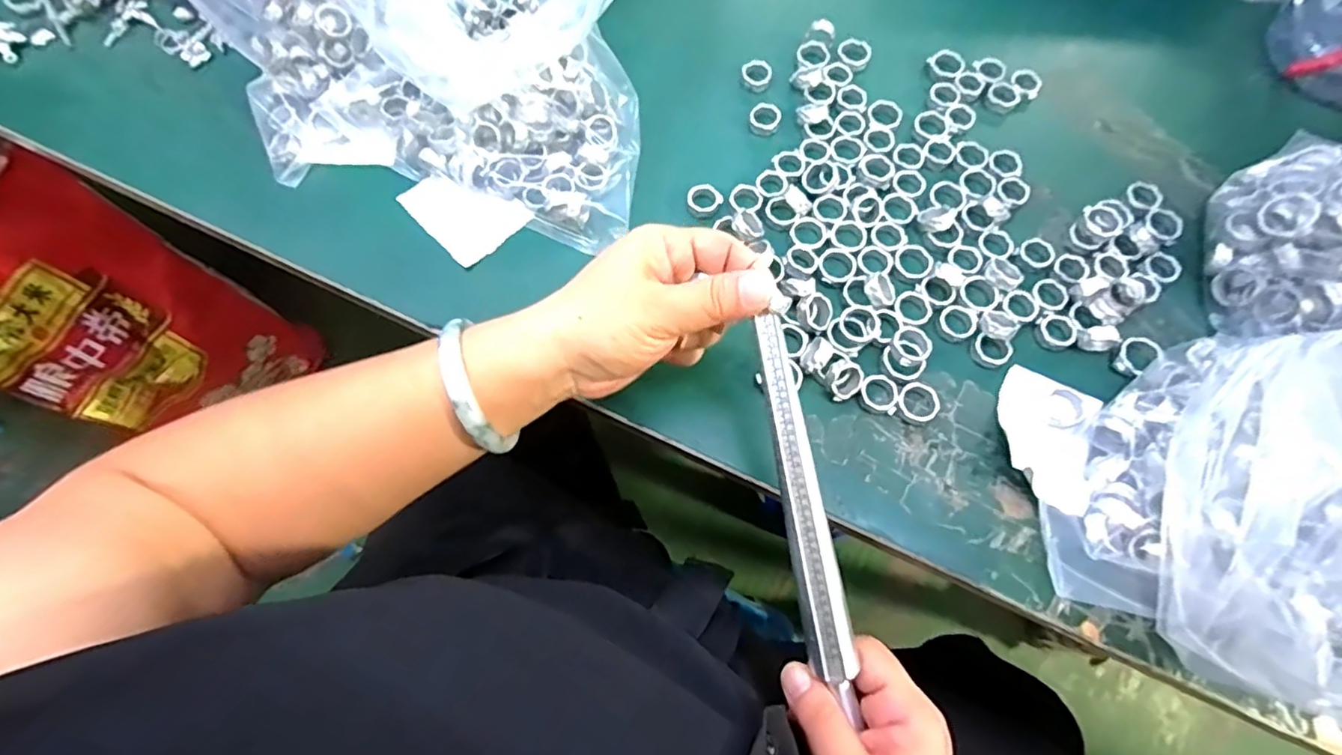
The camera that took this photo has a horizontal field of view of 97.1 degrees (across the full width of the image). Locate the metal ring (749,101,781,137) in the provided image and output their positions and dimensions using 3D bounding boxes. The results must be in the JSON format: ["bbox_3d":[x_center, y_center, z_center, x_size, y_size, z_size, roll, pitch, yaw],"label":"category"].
[{"bbox_3d":[0.063,-0.174,0.399,0.020,0.009,0.021,0,71,-1],"label":"metal ring"}]

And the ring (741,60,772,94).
[{"bbox_3d":[0.059,-0.210,0.411,0.021,0.007,0.022,0,71,-1],"label":"ring"}]

